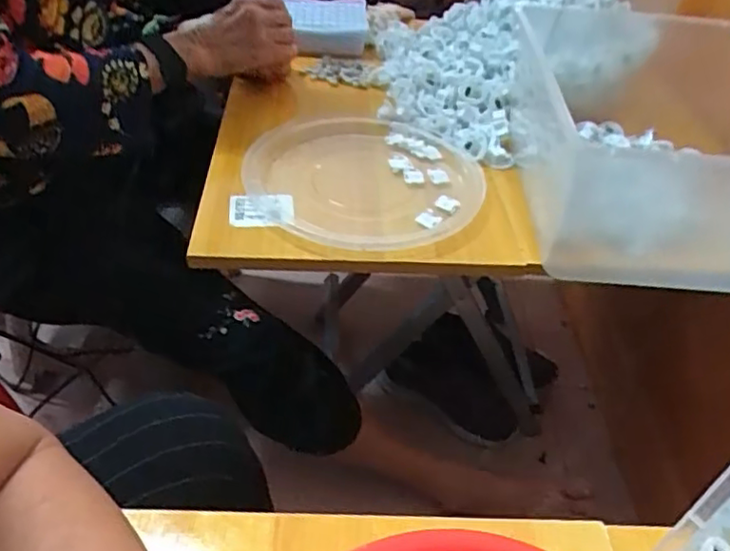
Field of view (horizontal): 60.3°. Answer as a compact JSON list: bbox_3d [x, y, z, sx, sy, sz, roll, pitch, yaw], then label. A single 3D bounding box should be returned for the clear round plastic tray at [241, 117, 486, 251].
[{"bbox_3d":[-0.002,-0.100,0.631,0.235,0.021,0.228,3,42,-2],"label":"clear round plastic tray"}]

